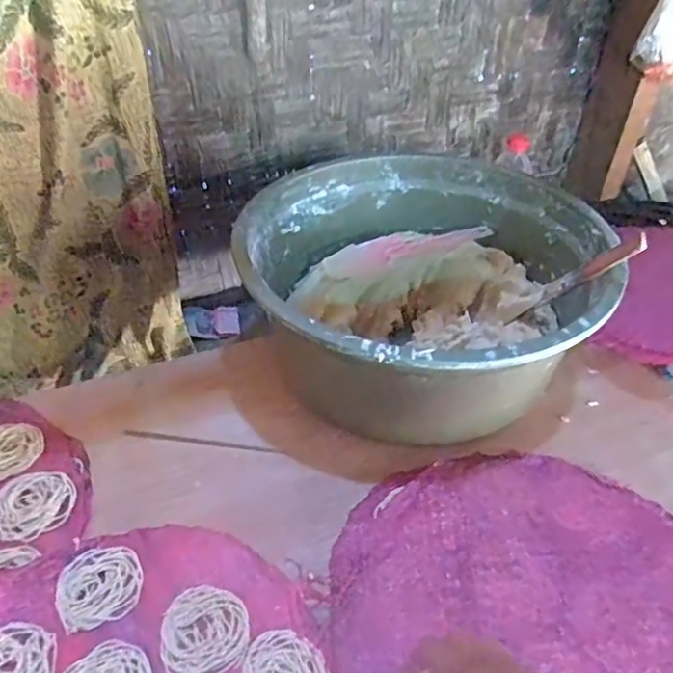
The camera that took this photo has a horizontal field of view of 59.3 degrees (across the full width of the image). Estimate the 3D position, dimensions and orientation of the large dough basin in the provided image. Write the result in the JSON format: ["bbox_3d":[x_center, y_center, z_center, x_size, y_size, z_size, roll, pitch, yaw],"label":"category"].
[{"bbox_3d":[0.098,-0.049,0.700,0.391,0.172,0.403,0,39,0],"label":"large dough basin"}]

